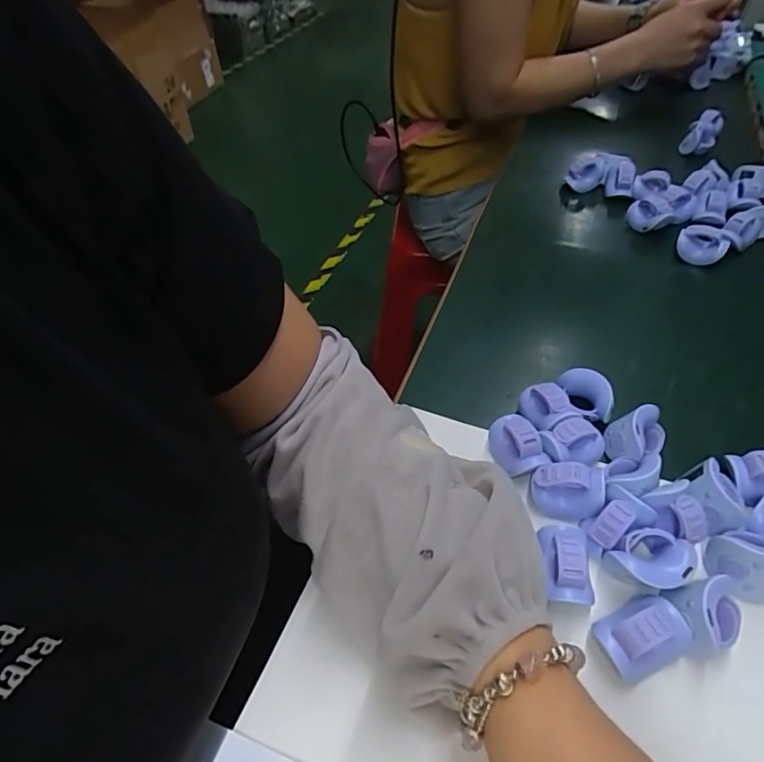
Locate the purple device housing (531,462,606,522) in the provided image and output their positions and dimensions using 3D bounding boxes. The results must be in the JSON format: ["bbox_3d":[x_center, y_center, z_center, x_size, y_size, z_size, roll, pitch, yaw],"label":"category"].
[{"bbox_3d":[0.110,0.065,0.298,0.039,0.028,0.023,12,50,13],"label":"purple device housing"}]

